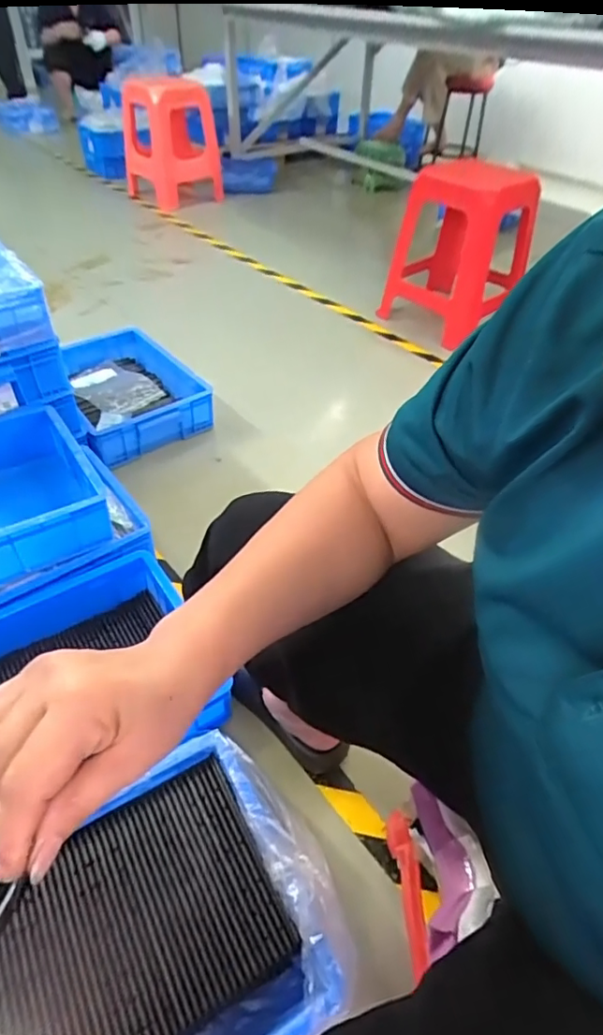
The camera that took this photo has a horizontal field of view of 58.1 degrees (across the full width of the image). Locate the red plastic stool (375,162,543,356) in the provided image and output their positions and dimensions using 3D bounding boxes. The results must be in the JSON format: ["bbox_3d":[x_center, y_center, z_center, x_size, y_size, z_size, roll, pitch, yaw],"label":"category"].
[{"bbox_3d":[0.471,-0.830,1.672,0.381,0.480,0.381,29,50,23],"label":"red plastic stool"}]

